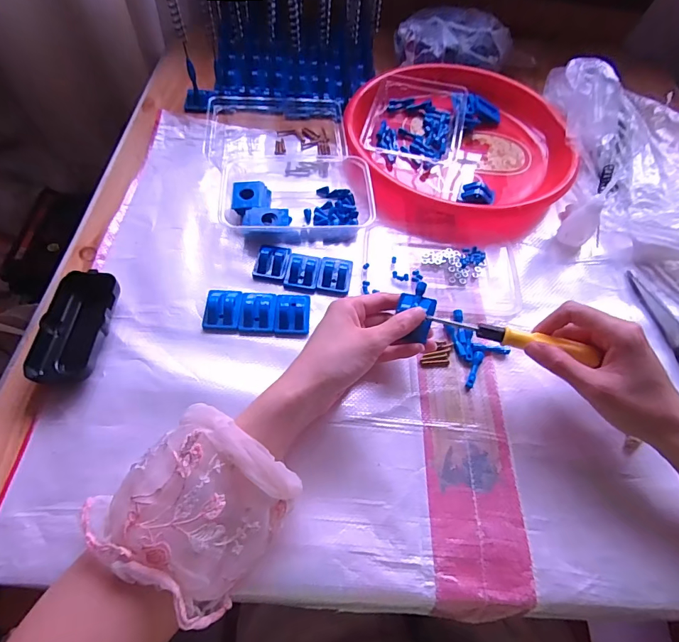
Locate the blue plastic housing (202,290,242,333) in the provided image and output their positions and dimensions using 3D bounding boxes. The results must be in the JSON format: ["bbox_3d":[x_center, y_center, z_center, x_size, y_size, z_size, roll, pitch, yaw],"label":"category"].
[{"bbox_3d":[-0.114,-0.011,0.396,0.035,0.011,0.045,1,59,-4],"label":"blue plastic housing"}]

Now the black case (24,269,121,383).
[{"bbox_3d":[-0.237,0.005,0.370,0.054,0.026,0.104,0,59,-4],"label":"black case"}]

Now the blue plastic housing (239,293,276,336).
[{"bbox_3d":[-0.080,-0.009,0.396,0.034,0.011,0.046,1,59,-4],"label":"blue plastic housing"}]

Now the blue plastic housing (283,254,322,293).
[{"bbox_3d":[-0.039,-0.050,0.425,0.034,0.011,0.039,10,59,2],"label":"blue plastic housing"}]

